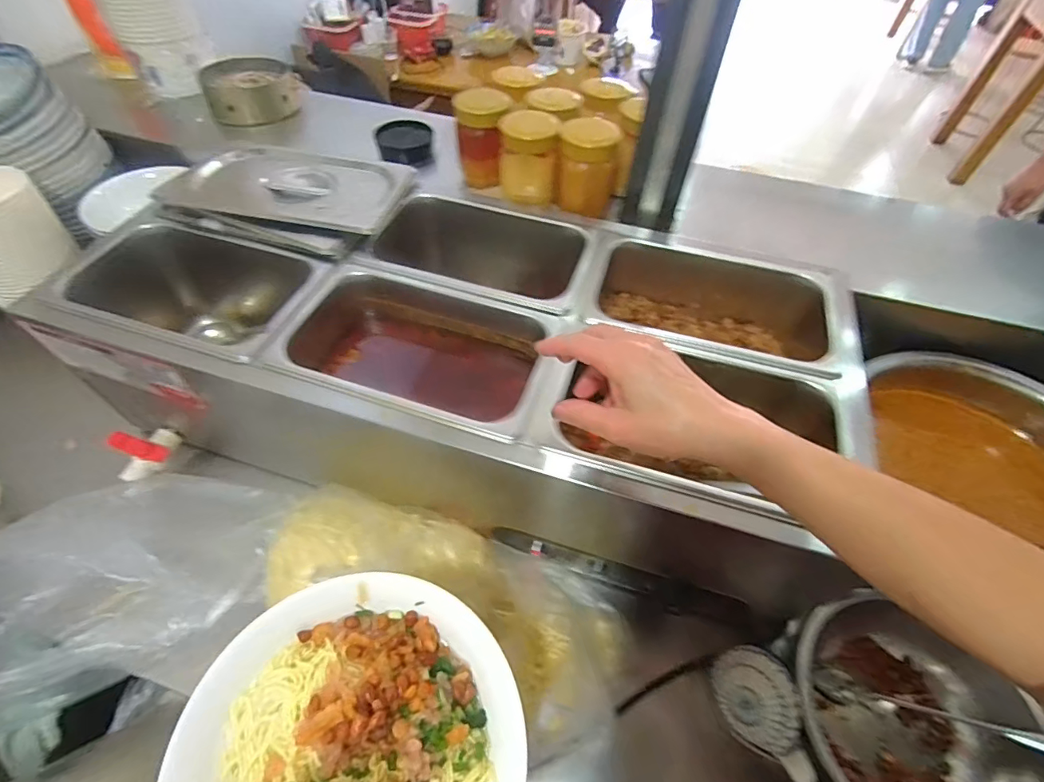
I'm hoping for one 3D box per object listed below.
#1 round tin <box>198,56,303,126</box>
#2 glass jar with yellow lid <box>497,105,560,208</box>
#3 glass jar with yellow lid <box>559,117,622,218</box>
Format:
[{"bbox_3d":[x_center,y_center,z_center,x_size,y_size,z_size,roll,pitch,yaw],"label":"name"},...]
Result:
[{"bbox_3d":[-0.453,-0.510,0.821,0.149,0.053,0.149,1,53,-1],"label":"round tin"},{"bbox_3d":[0.009,-0.291,0.616,0.073,0.092,0.065,3,53,0],"label":"glass jar with yellow lid"},{"bbox_3d":[0.080,-0.286,0.621,0.073,0.098,0.064,7,53,3],"label":"glass jar with yellow lid"}]

